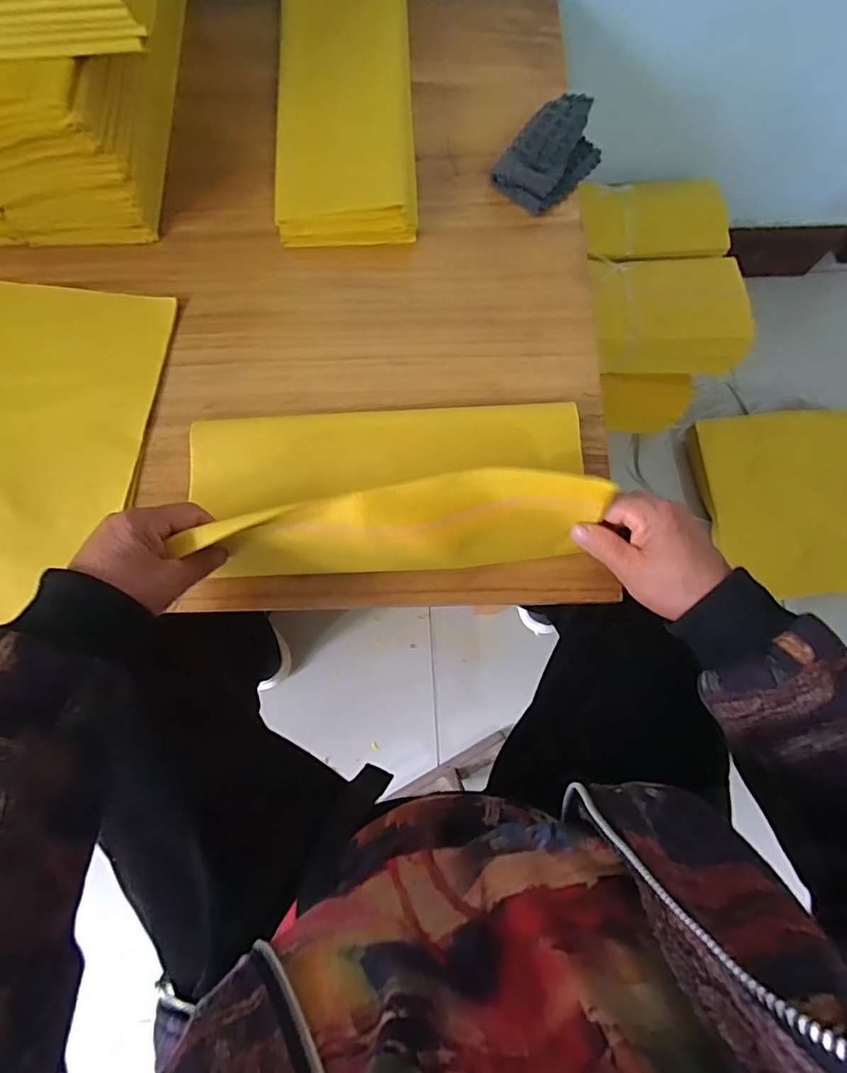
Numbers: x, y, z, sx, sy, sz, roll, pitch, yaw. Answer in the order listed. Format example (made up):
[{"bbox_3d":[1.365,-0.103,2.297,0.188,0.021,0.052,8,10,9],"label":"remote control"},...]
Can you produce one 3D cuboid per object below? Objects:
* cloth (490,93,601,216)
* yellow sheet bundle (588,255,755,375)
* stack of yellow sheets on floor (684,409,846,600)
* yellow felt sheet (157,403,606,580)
[{"bbox_3d":[0.122,-0.363,0.485,0.067,0.031,0.110,42,79,9],"label":"cloth"},{"bbox_3d":[0.329,-0.303,0.701,0.203,0.070,0.147,1,76,0],"label":"yellow sheet bundle"},{"bbox_3d":[0.621,-0.056,0.843,0.288,0.046,0.302,-8,85,17],"label":"stack of yellow sheets on floor"},{"bbox_3d":[-0.029,-0.048,0.380,0.306,0.081,0.136,-2,76,-1],"label":"yellow felt sheet"}]

